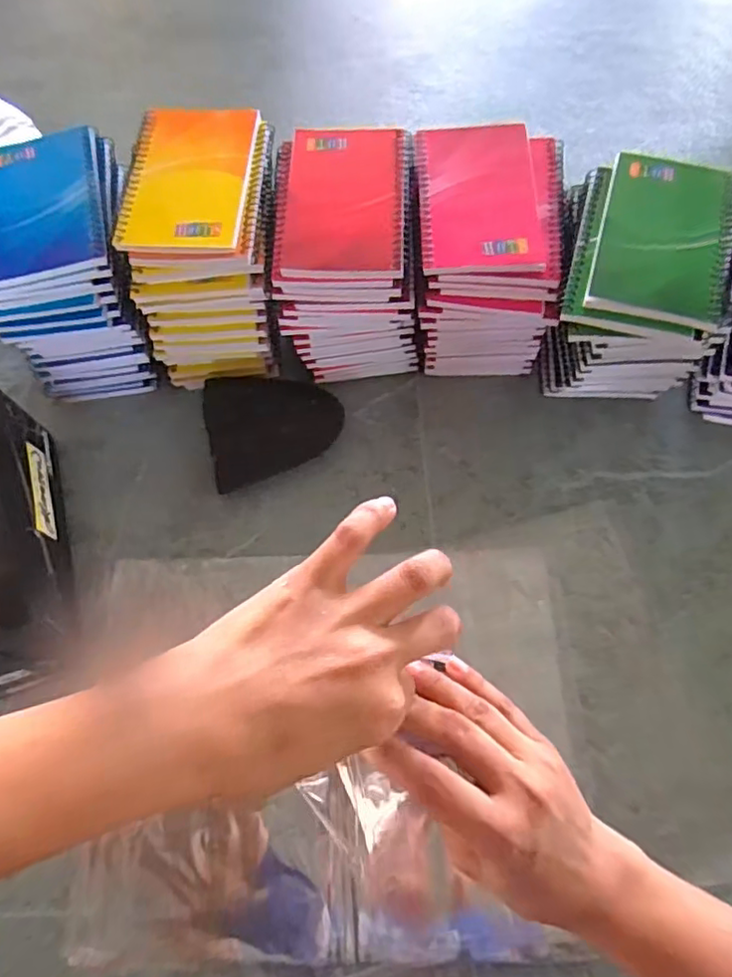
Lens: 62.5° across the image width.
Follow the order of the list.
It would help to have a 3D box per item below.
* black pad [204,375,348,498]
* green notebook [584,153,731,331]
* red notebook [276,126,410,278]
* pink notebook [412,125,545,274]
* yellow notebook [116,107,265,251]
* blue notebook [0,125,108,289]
[{"bbox_3d":[-0.072,-0.051,0.484,0.102,0.033,0.086,-12,66,-3],"label":"black pad"},{"bbox_3d":[0.191,-0.161,0.384,0.078,0.011,0.125,16,70,8],"label":"green notebook"},{"bbox_3d":[-0.012,-0.201,0.418,0.083,0.009,0.128,1,69,2],"label":"red notebook"},{"bbox_3d":[0.077,-0.206,0.421,0.079,0.006,0.135,-2,69,1],"label":"pink notebook"},{"bbox_3d":[-0.123,-0.217,0.418,0.084,0.007,0.134,2,69,2],"label":"yellow notebook"},{"bbox_3d":[-0.228,-0.201,0.424,0.082,0.008,0.130,-14,69,-4],"label":"blue notebook"}]

